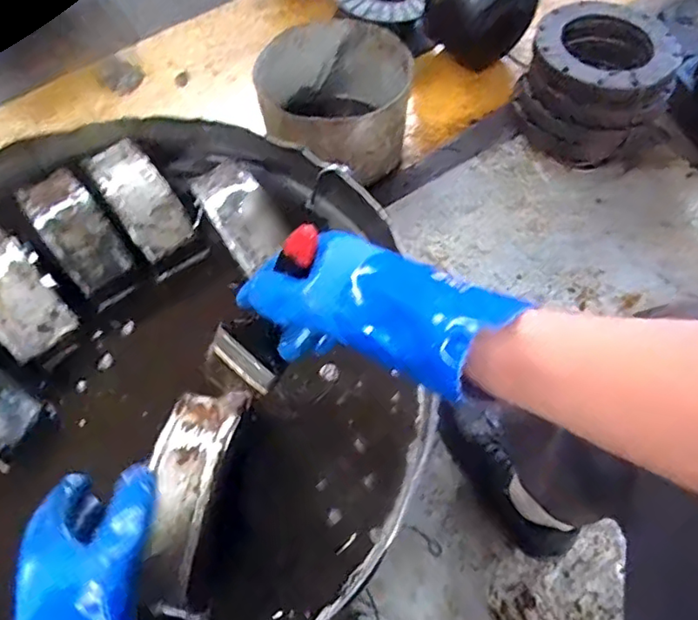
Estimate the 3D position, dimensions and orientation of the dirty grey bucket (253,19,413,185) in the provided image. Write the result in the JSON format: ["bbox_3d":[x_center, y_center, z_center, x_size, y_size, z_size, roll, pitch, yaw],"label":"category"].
[{"bbox_3d":[-0.023,-0.399,1.144,0.261,0.181,0.285,1,61,0],"label":"dirty grey bucket"}]

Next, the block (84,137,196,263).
[{"bbox_3d":[-0.226,-0.124,0.622,0.061,0.037,0.147,-34,68,-18],"label":"block"}]

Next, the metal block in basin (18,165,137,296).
[{"bbox_3d":[-0.283,-0.083,0.606,0.062,0.040,0.142,-35,68,-18],"label":"metal block in basin"}]

